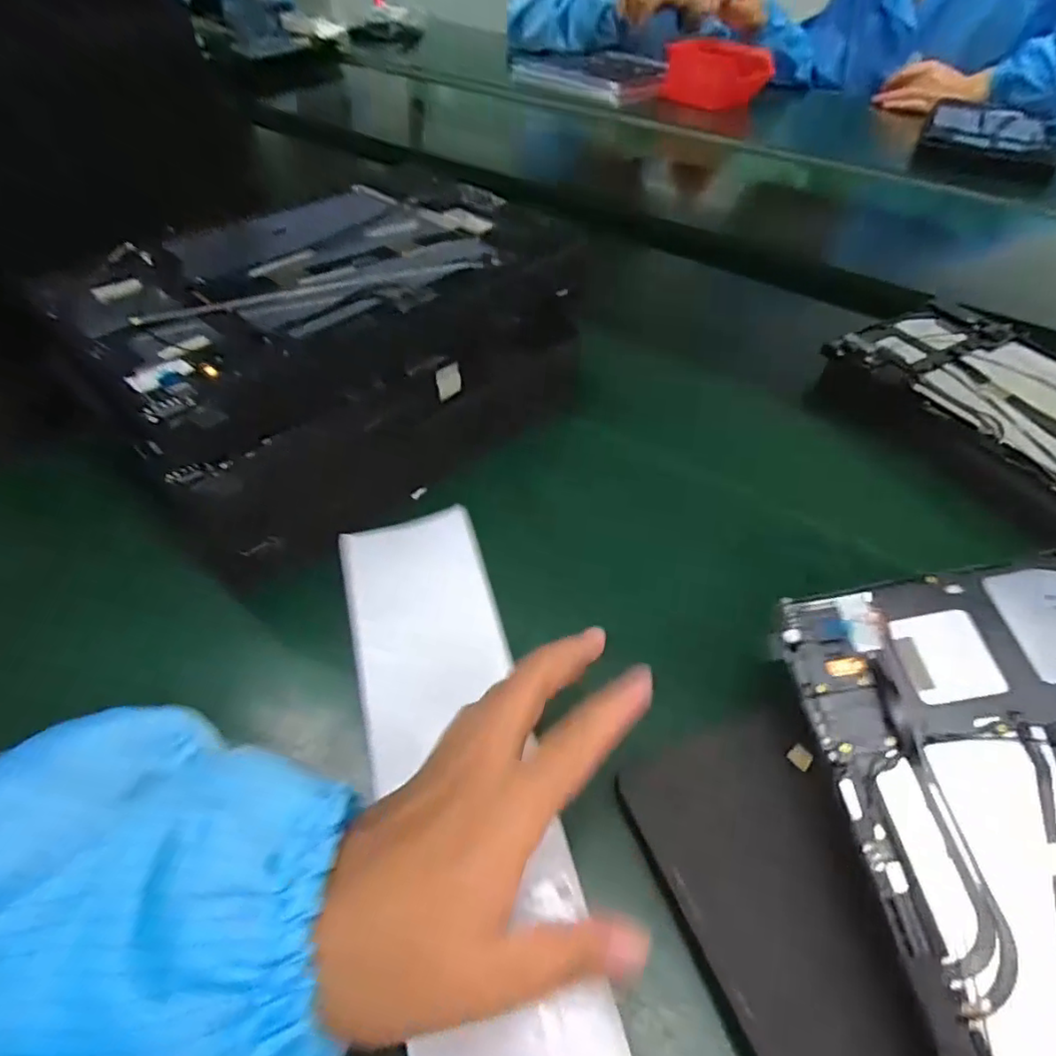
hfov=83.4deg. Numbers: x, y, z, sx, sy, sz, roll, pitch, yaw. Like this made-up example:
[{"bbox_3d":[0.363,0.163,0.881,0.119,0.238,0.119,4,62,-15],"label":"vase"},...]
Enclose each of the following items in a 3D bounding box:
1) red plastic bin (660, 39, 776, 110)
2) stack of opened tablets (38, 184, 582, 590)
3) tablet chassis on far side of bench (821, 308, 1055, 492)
[{"bbox_3d":[0.284,-0.681,0.887,0.151,0.072,0.066,13,50,8],"label":"red plastic bin"},{"bbox_3d":[-0.099,-0.096,0.332,0.162,0.102,0.227,34,56,23],"label":"stack of opened tablets"},{"bbox_3d":[0.341,-0.083,0.396,0.147,0.009,0.232,-24,55,-22],"label":"tablet chassis on far side of bench"}]

